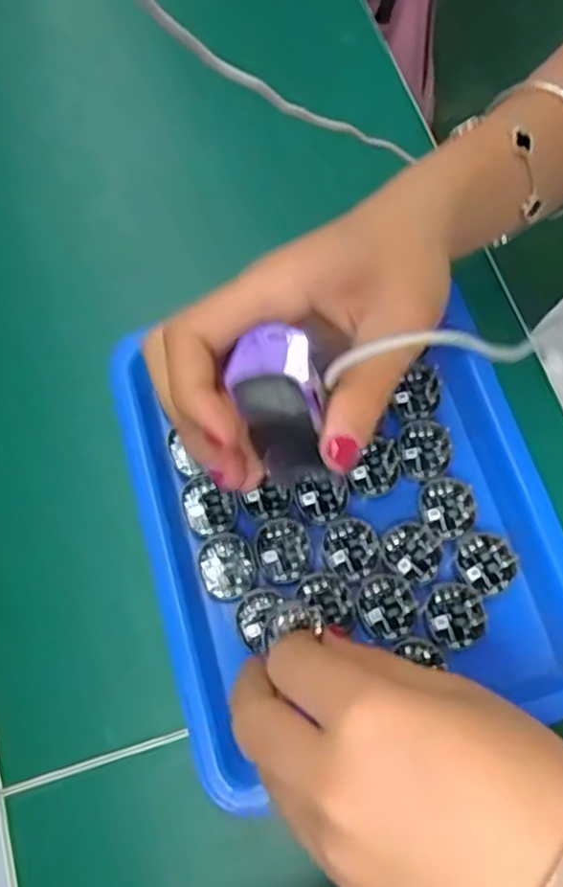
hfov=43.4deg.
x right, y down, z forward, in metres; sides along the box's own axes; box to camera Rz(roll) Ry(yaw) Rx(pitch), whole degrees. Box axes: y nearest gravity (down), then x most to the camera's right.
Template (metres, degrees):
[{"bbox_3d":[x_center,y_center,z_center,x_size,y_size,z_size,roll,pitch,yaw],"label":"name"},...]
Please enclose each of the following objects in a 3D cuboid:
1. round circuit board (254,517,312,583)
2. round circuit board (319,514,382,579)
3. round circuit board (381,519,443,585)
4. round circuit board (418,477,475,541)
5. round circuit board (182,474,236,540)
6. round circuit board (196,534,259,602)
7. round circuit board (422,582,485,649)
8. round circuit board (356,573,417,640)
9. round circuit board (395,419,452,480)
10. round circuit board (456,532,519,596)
[{"bbox_3d":[0.001,0.047,0.317,0.025,0.004,0.028,-10,70,-3],"label":"round circuit board"},{"bbox_3d":[0.031,0.047,0.318,0.025,0.004,0.027,0,70,1],"label":"round circuit board"},{"bbox_3d":[0.059,0.048,0.317,0.026,0.004,0.027,0,70,1],"label":"round circuit board"},{"bbox_3d":[0.076,0.029,0.324,0.024,0.004,0.028,5,70,3],"label":"round circuit board"},{"bbox_3d":[-0.034,0.028,0.323,0.023,0.004,0.027,-28,72,-9],"label":"round circuit board"},{"bbox_3d":[-0.024,0.054,0.314,0.025,0.004,0.028,-20,71,-6],"label":"round circuit board"},{"bbox_3d":[0.075,0.074,0.307,0.026,0.004,0.027,0,70,1],"label":"round circuit board"},{"bbox_3d":[0.046,0.071,0.309,0.025,0.004,0.027,0,70,1],"label":"round circuit board"},{"bbox_3d":[0.066,0.003,0.333,0.025,0.004,0.028,22,72,9],"label":"round circuit board"},{"bbox_3d":[0.091,0.053,0.315,0.025,0.004,0.027,0,70,1],"label":"round circuit board"}]

